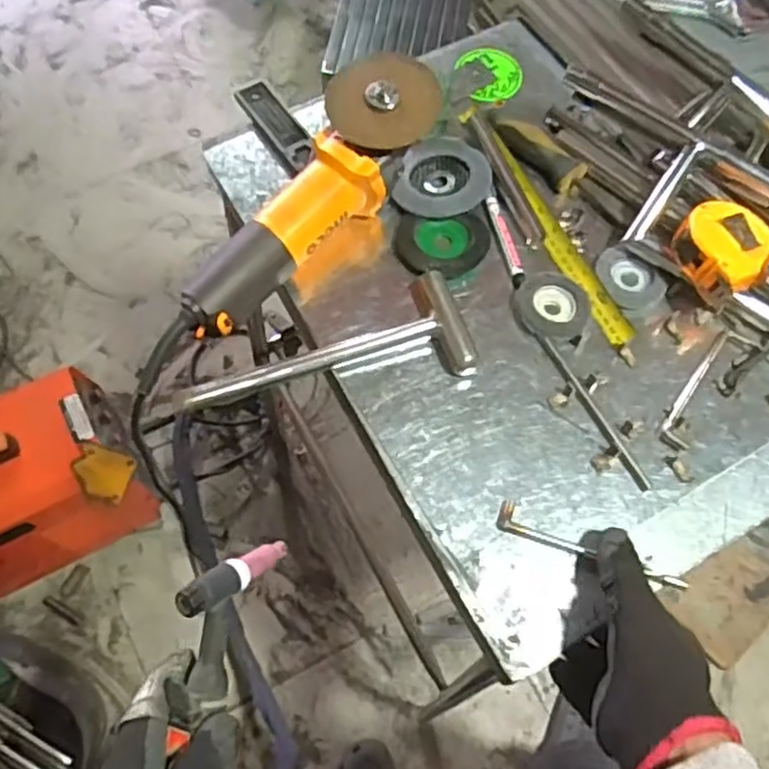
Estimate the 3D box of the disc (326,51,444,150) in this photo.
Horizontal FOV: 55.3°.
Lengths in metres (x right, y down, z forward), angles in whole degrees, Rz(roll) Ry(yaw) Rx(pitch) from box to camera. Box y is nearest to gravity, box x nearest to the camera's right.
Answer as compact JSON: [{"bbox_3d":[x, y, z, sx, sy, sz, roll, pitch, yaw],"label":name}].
[{"bbox_3d":[0.000,-0.239,0.618,0.093,0.008,0.083,5,98,-2],"label":"disc"}]

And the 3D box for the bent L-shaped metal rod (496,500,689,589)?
[{"bbox_3d":[0.158,0.123,0.558,0.147,0.010,0.023,19,66,5],"label":"bent L-shaped metal rod"}]

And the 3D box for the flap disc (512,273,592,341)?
[{"bbox_3d":[0.144,-0.068,0.633,0.064,0.014,0.065,1,65,-1],"label":"flap disc"}]

